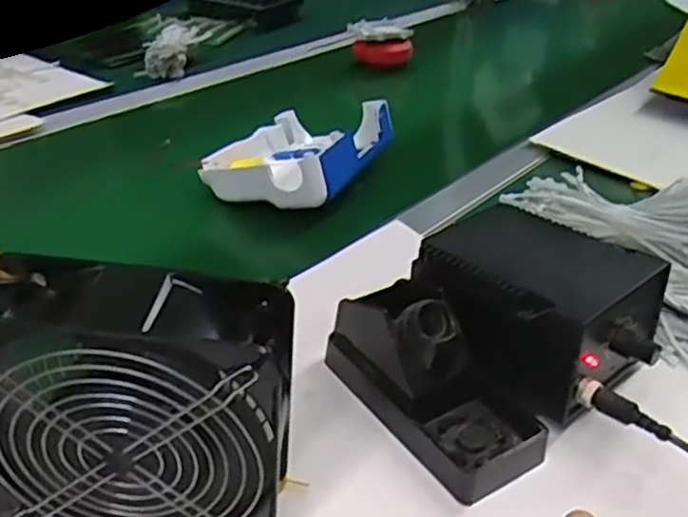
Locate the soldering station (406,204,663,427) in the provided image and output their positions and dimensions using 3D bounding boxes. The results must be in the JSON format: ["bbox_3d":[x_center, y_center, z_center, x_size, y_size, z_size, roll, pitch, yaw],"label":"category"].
[{"bbox_3d":[0.137,0.032,0.518,0.127,0.086,0.163,-24,43,-37],"label":"soldering station"}]

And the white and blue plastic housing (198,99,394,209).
[{"bbox_3d":[-0.047,-0.114,0.730,0.141,0.061,0.173,20,36,22],"label":"white and blue plastic housing"}]

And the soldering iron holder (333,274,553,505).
[{"bbox_3d":[0.063,0.073,0.473,0.086,0.077,0.158,-21,41,-33],"label":"soldering iron holder"}]

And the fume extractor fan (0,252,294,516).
[{"bbox_3d":[-0.103,0.080,0.360,0.150,0.151,0.059,5,33,0],"label":"fume extractor fan"}]

